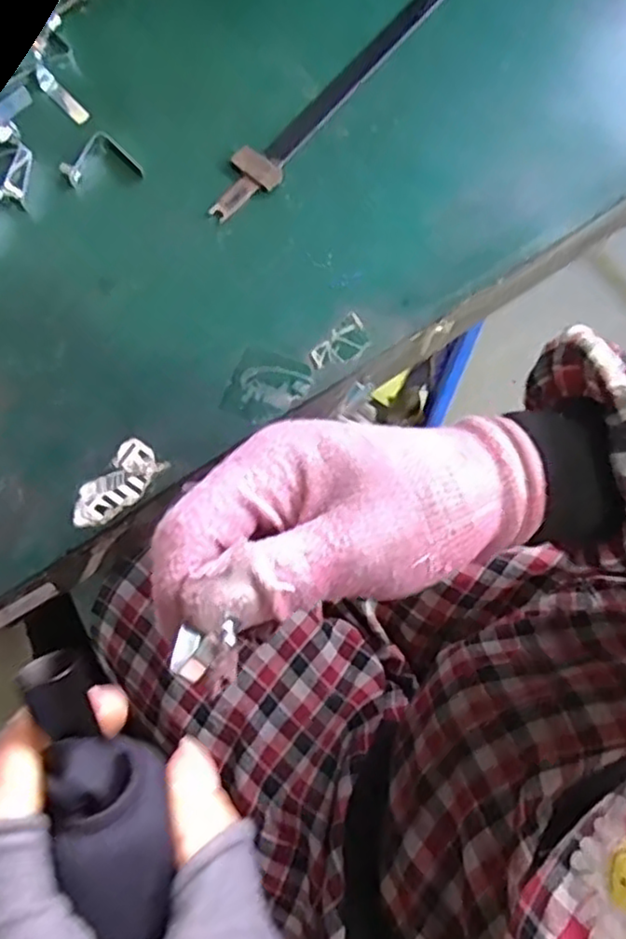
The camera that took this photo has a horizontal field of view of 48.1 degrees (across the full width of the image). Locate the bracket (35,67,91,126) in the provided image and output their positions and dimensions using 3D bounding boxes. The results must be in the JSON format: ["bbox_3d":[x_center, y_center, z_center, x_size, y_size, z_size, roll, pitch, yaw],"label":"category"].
[{"bbox_3d":[-0.122,-0.182,0.341,0.008,0.004,0.037,-41,81,-10],"label":"bracket"}]

